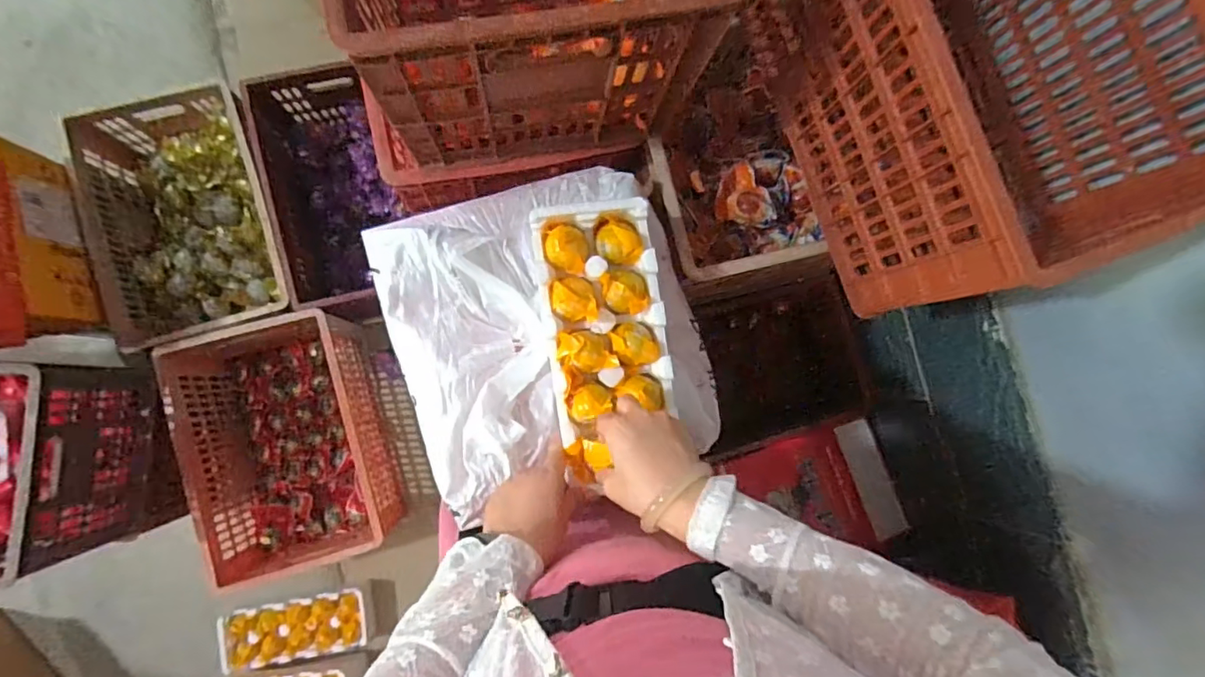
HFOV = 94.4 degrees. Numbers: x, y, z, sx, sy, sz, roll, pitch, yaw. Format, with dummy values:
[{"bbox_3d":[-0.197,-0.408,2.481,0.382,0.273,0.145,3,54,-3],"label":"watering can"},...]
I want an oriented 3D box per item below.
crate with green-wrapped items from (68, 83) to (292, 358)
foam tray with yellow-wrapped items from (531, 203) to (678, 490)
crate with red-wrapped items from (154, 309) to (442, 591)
[{"bbox_3d":[-0.808,-0.232,1.124,0.318,0.192,0.447,-10,87,-7],"label":"crate with green-wrapped items"},{"bbox_3d":[0.005,-0.003,0.563,0.118,0.044,0.259,-9,89,-9],"label":"foam tray with yellow-wrapped items"},{"bbox_3d":[-0.641,0.228,1.166,0.318,0.229,0.509,-13,88,-7],"label":"crate with red-wrapped items"}]

